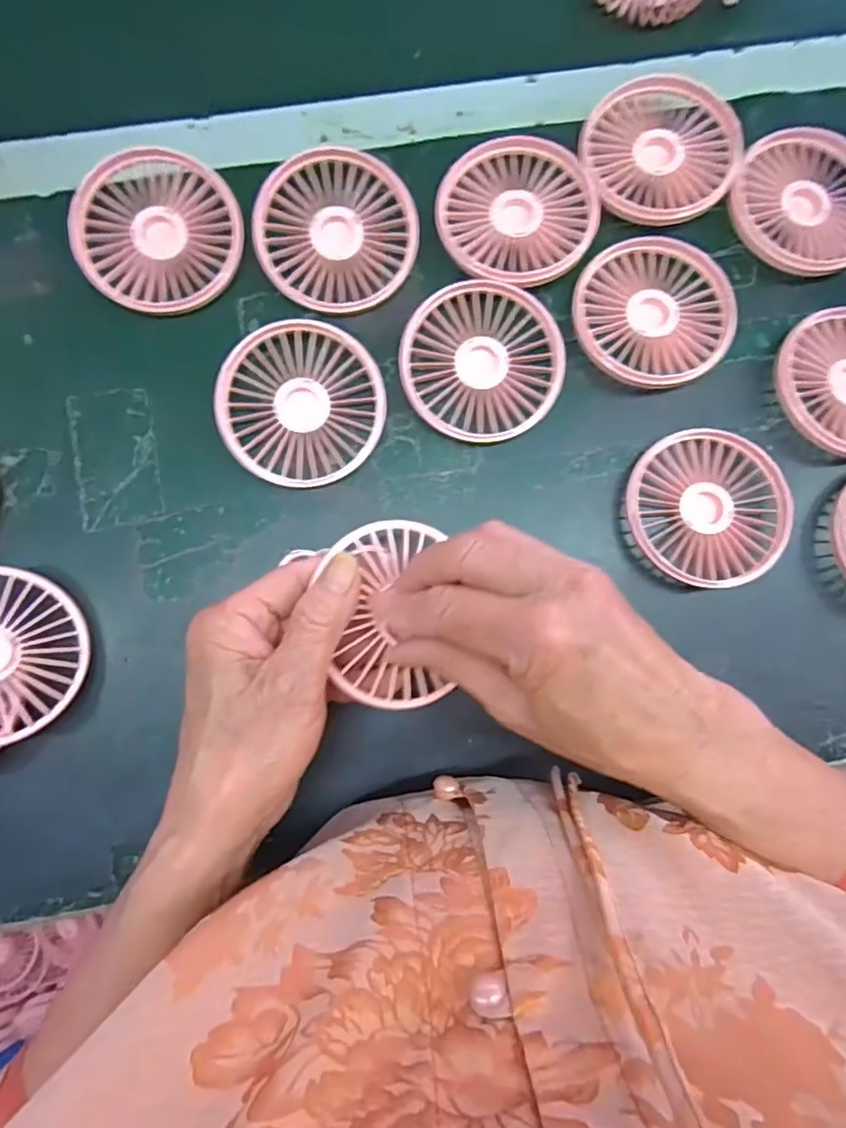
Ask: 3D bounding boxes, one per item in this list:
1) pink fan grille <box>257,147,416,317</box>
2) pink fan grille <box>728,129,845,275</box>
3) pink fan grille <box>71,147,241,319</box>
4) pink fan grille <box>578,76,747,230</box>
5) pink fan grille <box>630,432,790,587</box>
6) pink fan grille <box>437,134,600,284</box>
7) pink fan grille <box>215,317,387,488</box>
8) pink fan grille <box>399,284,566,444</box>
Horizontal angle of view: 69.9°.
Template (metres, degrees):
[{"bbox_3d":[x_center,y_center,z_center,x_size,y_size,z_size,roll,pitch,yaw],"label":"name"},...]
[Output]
[{"bbox_3d":[-0.049,-0.189,0.339,0.085,0.008,0.088,0,87,-2],"label":"pink fan grille"},{"bbox_3d":[0.225,-0.214,0.354,0.089,0.014,0.083,0,87,-2],"label":"pink fan grille"},{"bbox_3d":[-0.147,-0.187,0.339,0.087,0.015,0.087,0,87,-2],"label":"pink fan grille"},{"bbox_3d":[0.138,-0.242,0.351,0.087,0.010,0.083,7,87,-1],"label":"pink fan grille"},{"bbox_3d":[0.158,-0.031,0.338,0.084,0.018,0.087,0,87,-2],"label":"pink fan grille"},{"bbox_3d":[0.054,-0.204,0.345,0.087,0.012,0.089,-5,87,-2],"label":"pink fan grille"},{"bbox_3d":[-0.067,-0.088,0.334,0.086,0.014,0.088,0,87,-2],"label":"pink fan grille"},{"bbox_3d":[0.033,-0.113,0.340,0.086,0.011,0.087,-12,88,-2],"label":"pink fan grille"}]

